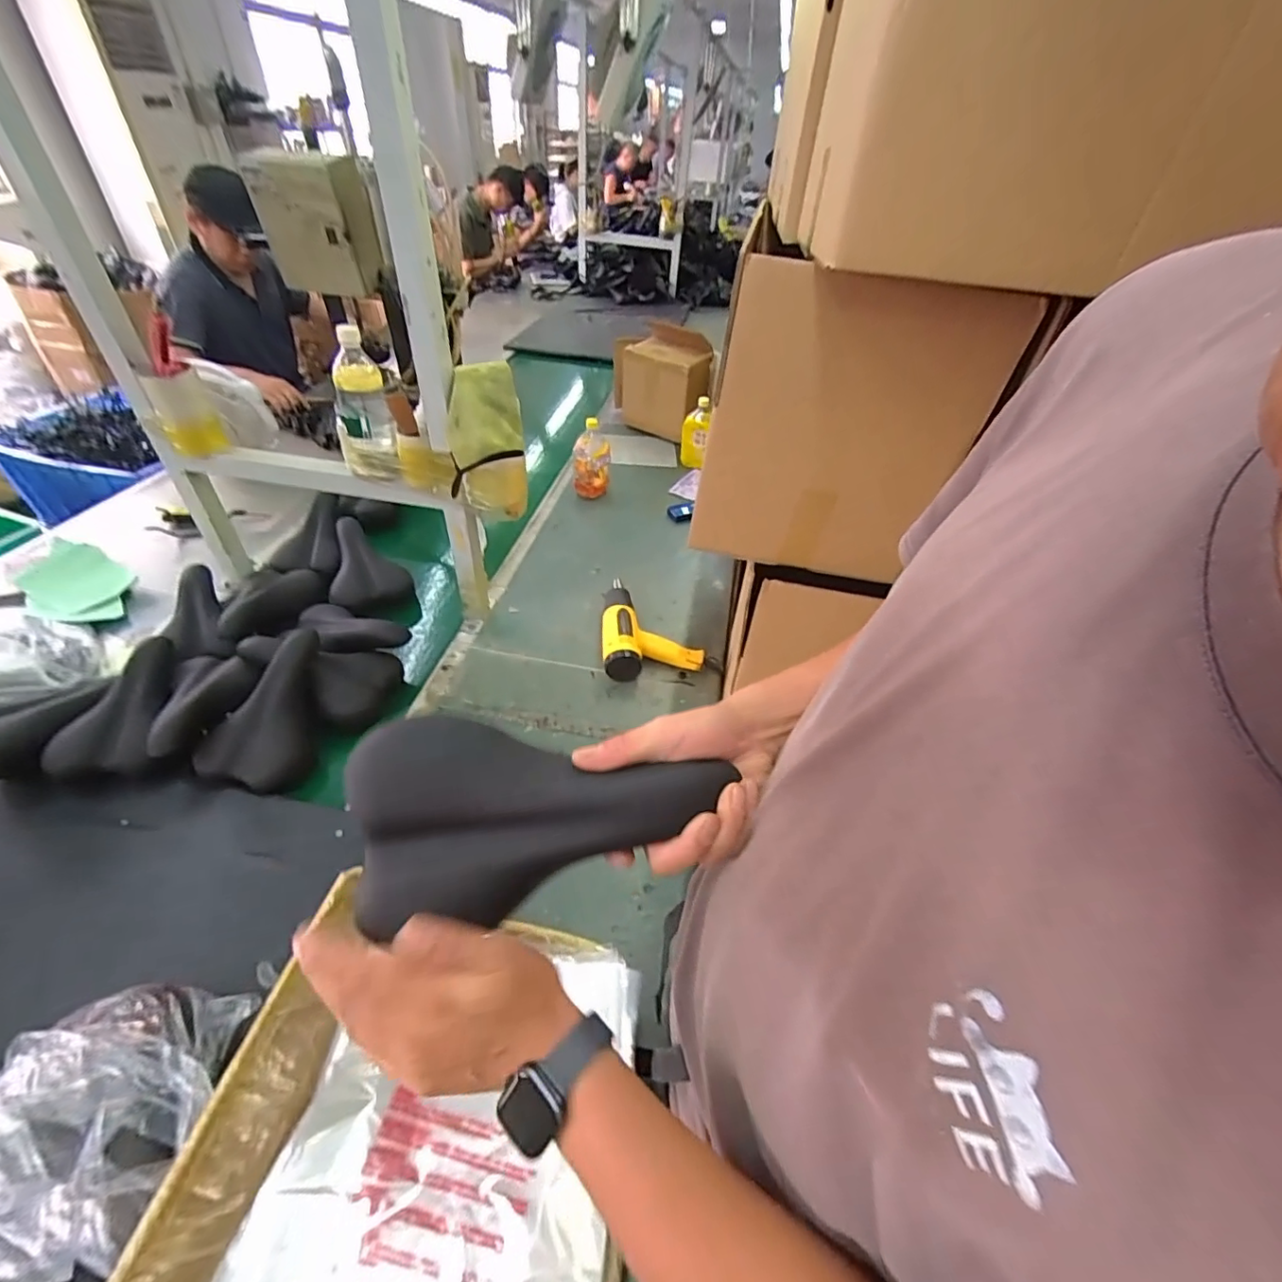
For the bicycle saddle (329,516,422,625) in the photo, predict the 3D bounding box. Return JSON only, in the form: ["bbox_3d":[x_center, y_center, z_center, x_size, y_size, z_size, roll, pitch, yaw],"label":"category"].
[{"bbox_3d":[-0.569,-0.146,1.151,0.153,0.129,0.264,-19,47,-24],"label":"bicycle saddle"}]

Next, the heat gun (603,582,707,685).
[{"bbox_3d":[0.018,-0.029,1.117,0.199,0.068,0.244,-1,42,-6],"label":"heat gun"}]

